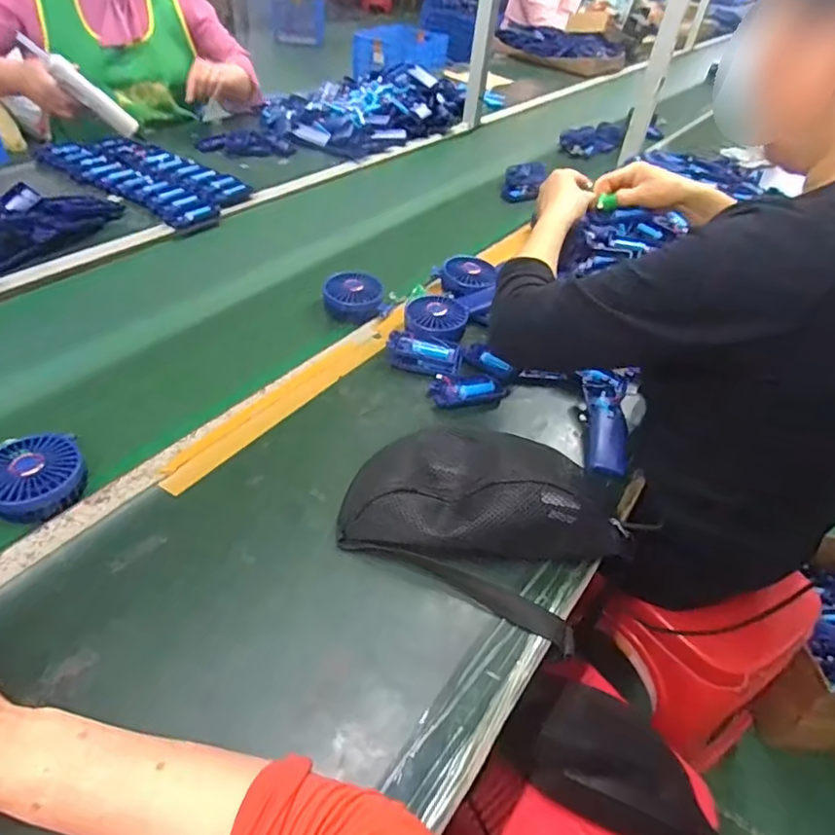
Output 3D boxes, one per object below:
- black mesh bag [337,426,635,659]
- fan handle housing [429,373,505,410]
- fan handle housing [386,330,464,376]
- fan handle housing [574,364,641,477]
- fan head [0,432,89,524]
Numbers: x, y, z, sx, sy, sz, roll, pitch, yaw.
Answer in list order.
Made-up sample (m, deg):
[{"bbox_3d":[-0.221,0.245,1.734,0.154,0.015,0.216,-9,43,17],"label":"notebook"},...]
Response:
[{"bbox_3d":[0.066,0.093,0.573,0.270,0.078,0.163,23,46,16],"label":"black mesh bag"},{"bbox_3d":[0.064,-0.034,0.739,0.099,0.018,0.052,-5,45,-13],"label":"fan handle housing"},{"bbox_3d":[0.009,-0.083,0.773,0.104,0.032,0.050,11,43,4],"label":"fan handle housing"},{"bbox_3d":[0.239,0.002,0.726,0.060,0.034,0.189,14,44,6],"label":"fan handle housing"},{"bbox_3d":[-0.383,0.056,0.572,0.087,0.045,0.095,-22,51,-28],"label":"fan head"}]

